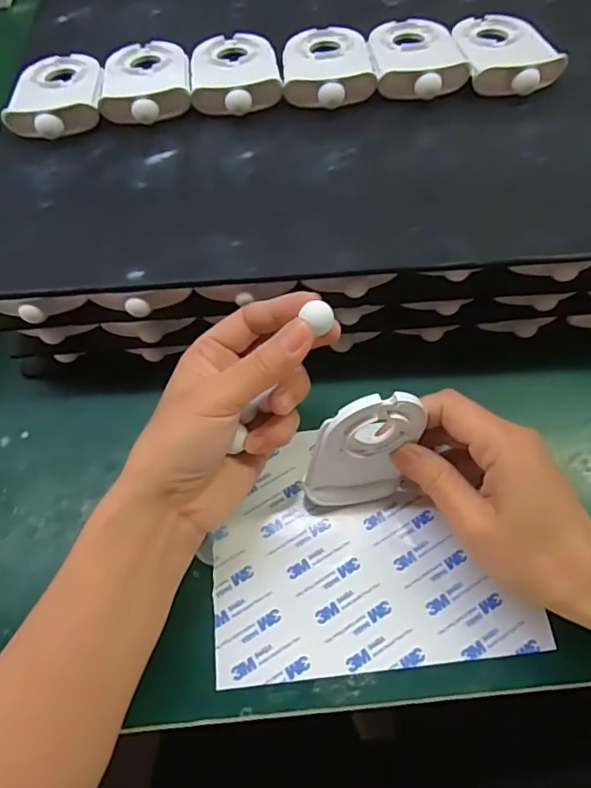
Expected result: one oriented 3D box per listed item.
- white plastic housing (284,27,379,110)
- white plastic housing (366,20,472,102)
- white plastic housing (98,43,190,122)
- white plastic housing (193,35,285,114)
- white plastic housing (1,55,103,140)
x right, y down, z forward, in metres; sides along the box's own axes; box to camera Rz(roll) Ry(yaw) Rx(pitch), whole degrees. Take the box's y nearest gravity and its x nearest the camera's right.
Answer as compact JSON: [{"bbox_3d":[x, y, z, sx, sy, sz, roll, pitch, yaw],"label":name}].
[{"bbox_3d":[0.022,-0.218,0.348,0.058,0.016,0.080,-2,63,2],"label":"white plastic housing"},{"bbox_3d":[0.080,-0.225,0.348,0.057,0.015,0.082,-2,63,2],"label":"white plastic housing"},{"bbox_3d":[-0.099,-0.210,0.350,0.055,0.016,0.084,-10,63,-3],"label":"white plastic housing"},{"bbox_3d":[-0.040,-0.217,0.351,0.057,0.018,0.084,-5,62,0],"label":"white plastic housing"},{"bbox_3d":[-0.156,-0.201,0.347,0.058,0.017,0.082,-7,62,-1],"label":"white plastic housing"}]

